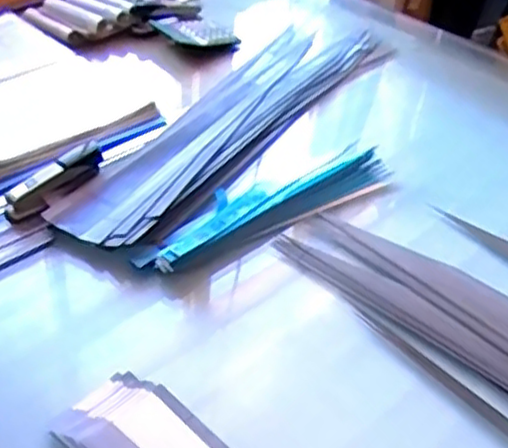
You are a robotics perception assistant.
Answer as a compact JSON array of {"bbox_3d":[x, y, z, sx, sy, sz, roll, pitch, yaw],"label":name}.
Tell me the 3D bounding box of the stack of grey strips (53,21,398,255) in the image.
[{"bbox_3d":[-0.002,-0.197,1.205,0.207,0.042,0.852,19,39,17],"label":"stack of grey strips"}]

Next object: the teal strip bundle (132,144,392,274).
[{"bbox_3d":[0.026,-0.026,1.014,0.424,0.023,0.101,-24,46,-33],"label":"teal strip bundle"}]

